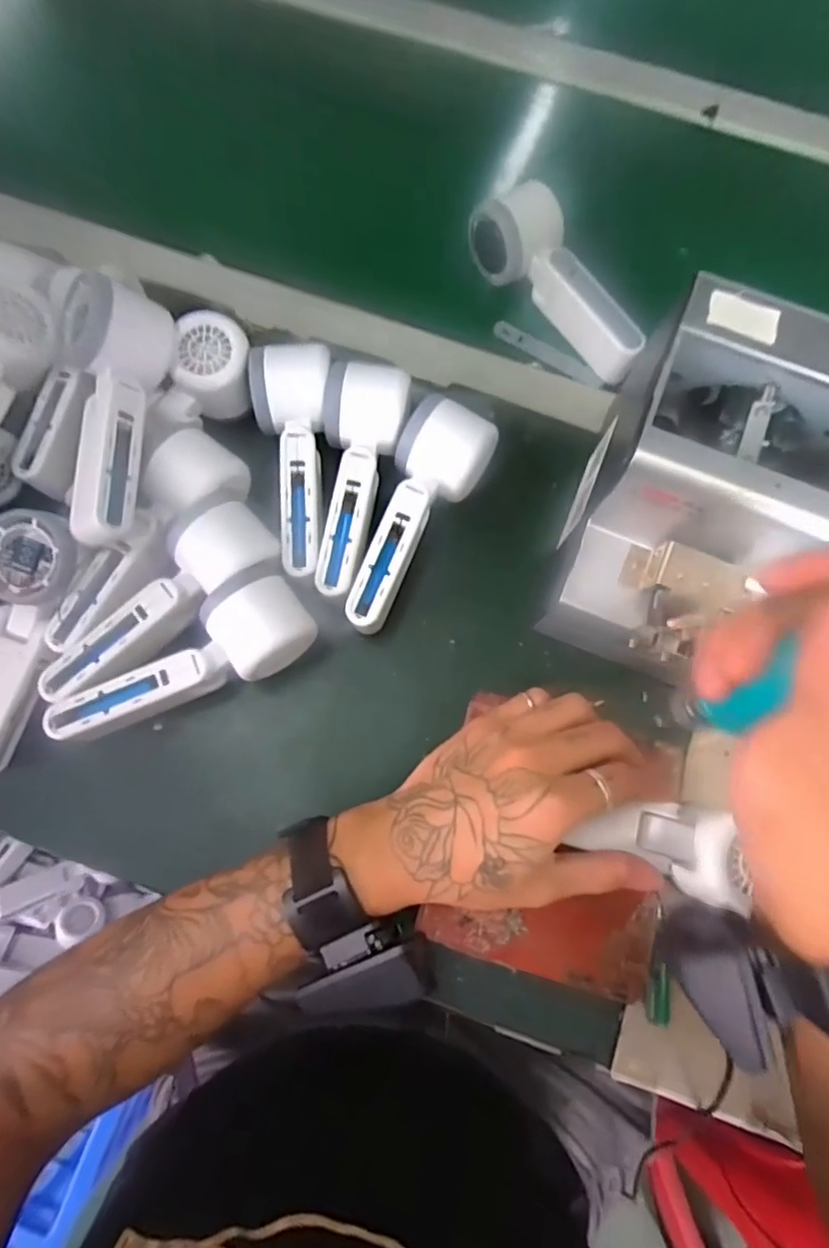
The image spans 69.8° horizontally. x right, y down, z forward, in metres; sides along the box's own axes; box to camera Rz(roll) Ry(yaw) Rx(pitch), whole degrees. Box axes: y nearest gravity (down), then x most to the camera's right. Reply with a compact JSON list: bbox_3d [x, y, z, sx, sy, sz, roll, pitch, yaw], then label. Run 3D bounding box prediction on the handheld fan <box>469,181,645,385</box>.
[{"bbox_3d":[0.115,-0.262,0.449,0.049,0.058,0.161,-39,80,-10],"label":"handheld fan"}]

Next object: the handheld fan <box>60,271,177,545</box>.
[{"bbox_3d":[-0.198,-0.133,0.365,0.066,0.049,0.163,6,76,1],"label":"handheld fan"}]

